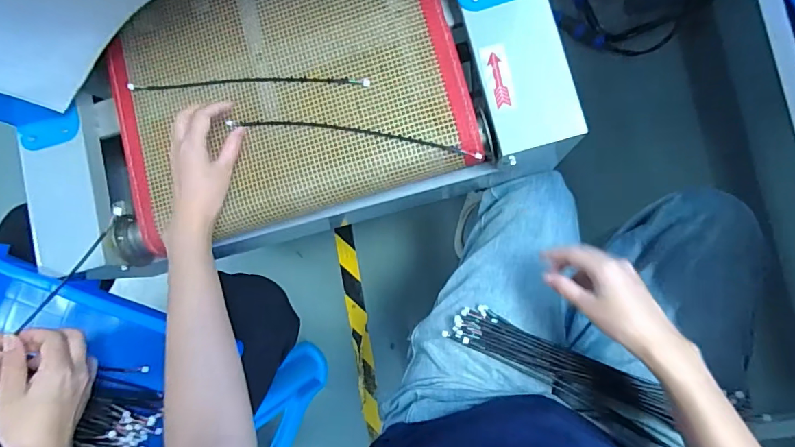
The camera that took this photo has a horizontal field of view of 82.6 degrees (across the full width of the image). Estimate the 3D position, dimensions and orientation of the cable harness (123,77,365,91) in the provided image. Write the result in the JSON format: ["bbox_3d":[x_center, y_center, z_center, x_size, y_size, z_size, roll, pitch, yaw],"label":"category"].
[{"bbox_3d":[-0.168,-0.159,0.506,0.279,0.012,0.015,1,86,9],"label":"cable harness"}]

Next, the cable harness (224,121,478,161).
[{"bbox_3d":[-0.043,-0.094,0.484,0.265,0.008,0.015,10,87,8],"label":"cable harness"}]

